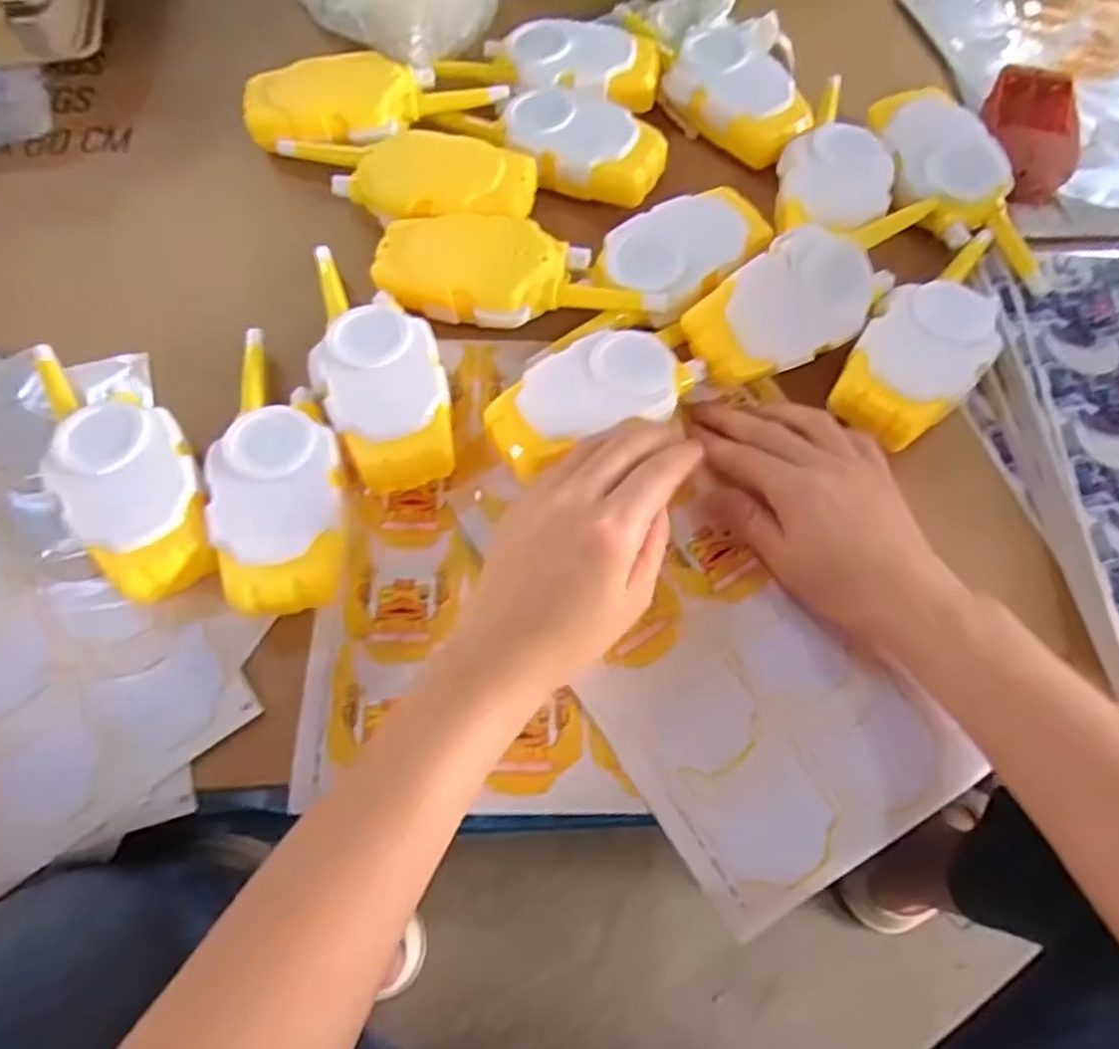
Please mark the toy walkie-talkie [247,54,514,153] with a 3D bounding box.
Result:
[{"bbox_3d":[-0.122,-0.282,0.488,0.165,0.032,0.065,-5,65,-3],"label":"toy walkie-talkie"}]

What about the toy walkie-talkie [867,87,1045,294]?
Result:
[{"bbox_3d":[0.247,-0.212,0.463,0.068,0.035,0.148,-7,65,-4],"label":"toy walkie-talkie"}]

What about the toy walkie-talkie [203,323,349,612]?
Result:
[{"bbox_3d":[-0.145,-0.034,0.380,0.064,0.034,0.170,-11,65,-5],"label":"toy walkie-talkie"}]

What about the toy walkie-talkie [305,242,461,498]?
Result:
[{"bbox_3d":[-0.103,-0.092,0.409,0.064,0.030,0.164,-18,66,-9],"label":"toy walkie-talkie"}]

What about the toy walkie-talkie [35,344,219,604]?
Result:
[{"bbox_3d":[-0.228,-0.036,0.380,0.061,0.029,0.168,-32,69,-14],"label":"toy walkie-talkie"}]

